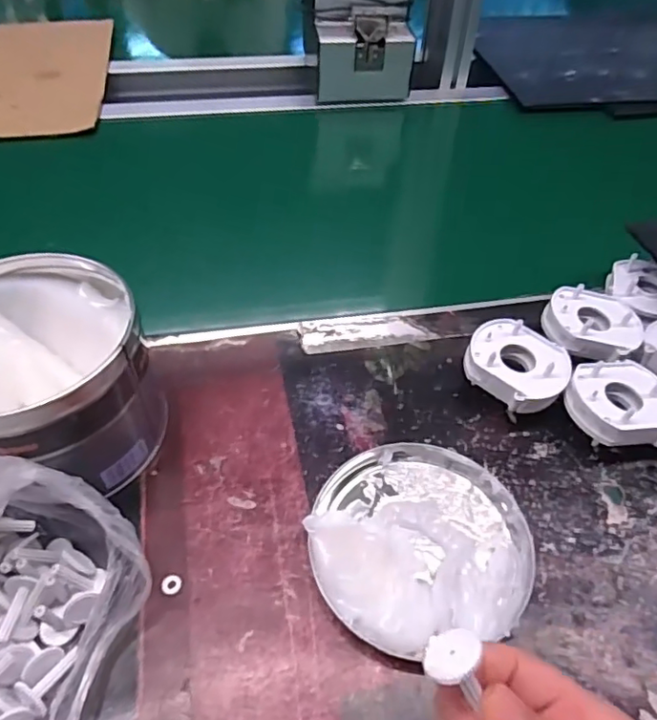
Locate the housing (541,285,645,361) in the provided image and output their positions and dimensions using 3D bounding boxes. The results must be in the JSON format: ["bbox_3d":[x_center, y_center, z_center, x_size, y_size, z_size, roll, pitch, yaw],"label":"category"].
[{"bbox_3d":[0.203,-0.029,0.432,0.069,0.025,0.060,27,53,19],"label":"housing"}]

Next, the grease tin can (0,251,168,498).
[{"bbox_3d":[-0.176,0.016,0.351,0.119,0.100,0.125,1,49,-1],"label":"grease tin can"}]

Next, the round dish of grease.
[{"bbox_3d":[0.055,0.102,0.333,0.125,0.028,0.121,1,49,-1],"label":"round dish of grease"}]

